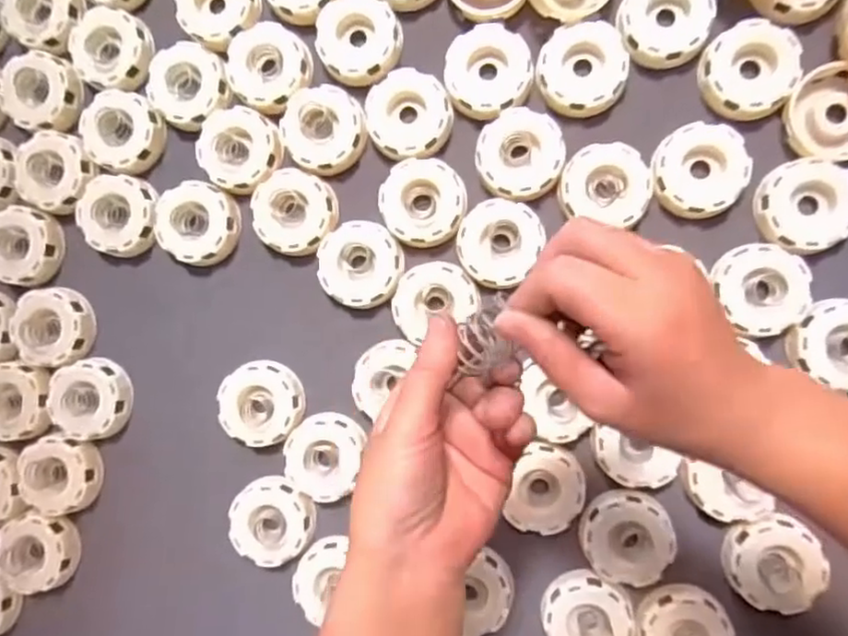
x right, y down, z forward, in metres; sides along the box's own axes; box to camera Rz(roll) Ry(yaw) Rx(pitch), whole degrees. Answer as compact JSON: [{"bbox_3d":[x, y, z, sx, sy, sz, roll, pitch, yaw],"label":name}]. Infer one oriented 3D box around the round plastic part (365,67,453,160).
[{"bbox_3d":[-0.012,-0.157,0.516,0.065,0.022,0.066,0,90,8],"label":"round plastic part"}]

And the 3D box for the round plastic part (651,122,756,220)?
[{"bbox_3d":[0.202,-0.107,0.485,0.065,0.021,0.065,0,90,8],"label":"round plastic part"}]

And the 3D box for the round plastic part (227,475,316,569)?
[{"bbox_3d":[-0.122,0.162,0.526,0.066,0.013,0.066,0,90,8],"label":"round plastic part"}]

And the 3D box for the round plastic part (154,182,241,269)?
[{"bbox_3d":[-0.185,-0.078,0.538,0.065,0.017,0.064,0,90,8],"label":"round plastic part"}]

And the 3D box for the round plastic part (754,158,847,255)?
[{"bbox_3d":[0.275,-0.080,0.474,0.064,0.017,0.064,0,90,8],"label":"round plastic part"}]

